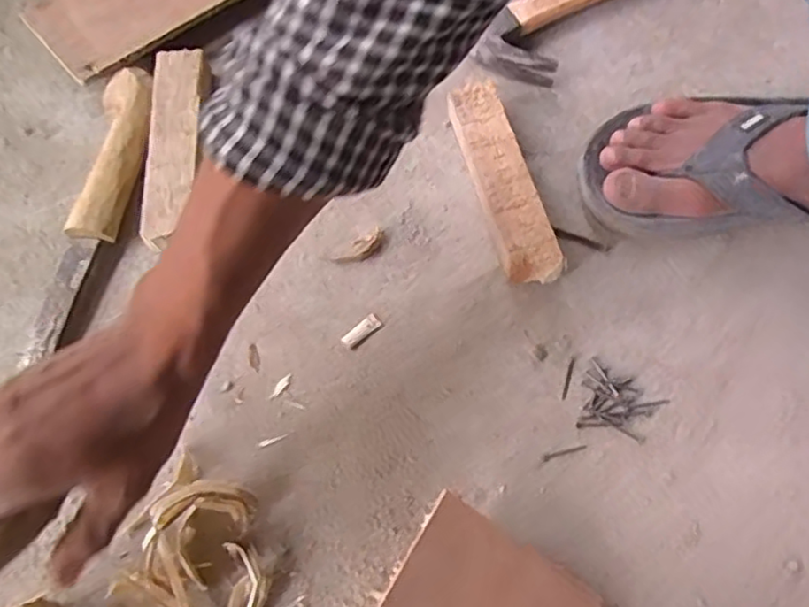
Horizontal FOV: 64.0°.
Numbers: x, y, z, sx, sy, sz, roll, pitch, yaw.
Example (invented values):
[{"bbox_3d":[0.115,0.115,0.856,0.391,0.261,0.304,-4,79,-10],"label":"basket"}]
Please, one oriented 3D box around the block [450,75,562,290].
[{"bbox_3d":[0.071,-0.092,0.489,0.038,0.033,0.167,-14,69,-6],"label":"block"}]

